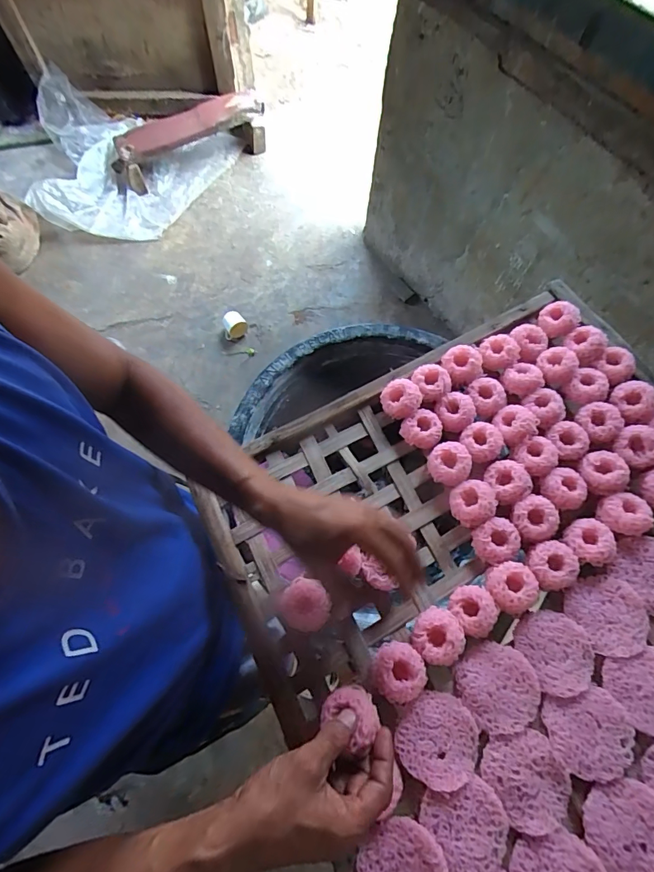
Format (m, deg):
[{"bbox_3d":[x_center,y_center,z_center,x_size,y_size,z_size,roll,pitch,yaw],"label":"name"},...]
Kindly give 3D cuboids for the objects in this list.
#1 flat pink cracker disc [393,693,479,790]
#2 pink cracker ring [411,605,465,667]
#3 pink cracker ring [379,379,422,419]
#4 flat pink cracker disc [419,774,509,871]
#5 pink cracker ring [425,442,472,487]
[{"bbox_3d":[0.107,0.290,0.416,0.071,0.013,0.075,1,70,-1],"label":"flat pink cracker disc"},{"bbox_3d":[0.116,0.207,0.448,0.051,0.021,0.048,1,70,-1],"label":"pink cracker ring"},{"bbox_3d":[0.096,-0.051,0.550,0.049,0.028,0.048,28,71,9],"label":"pink cracker ring"},{"bbox_3d":[0.125,0.350,0.385,0.071,0.009,0.068,1,70,-1],"label":"flat pink cracker disc"},{"bbox_3d":[0.148,0.031,0.521,0.047,0.022,0.051,29,72,9],"label":"pink cracker ring"}]

